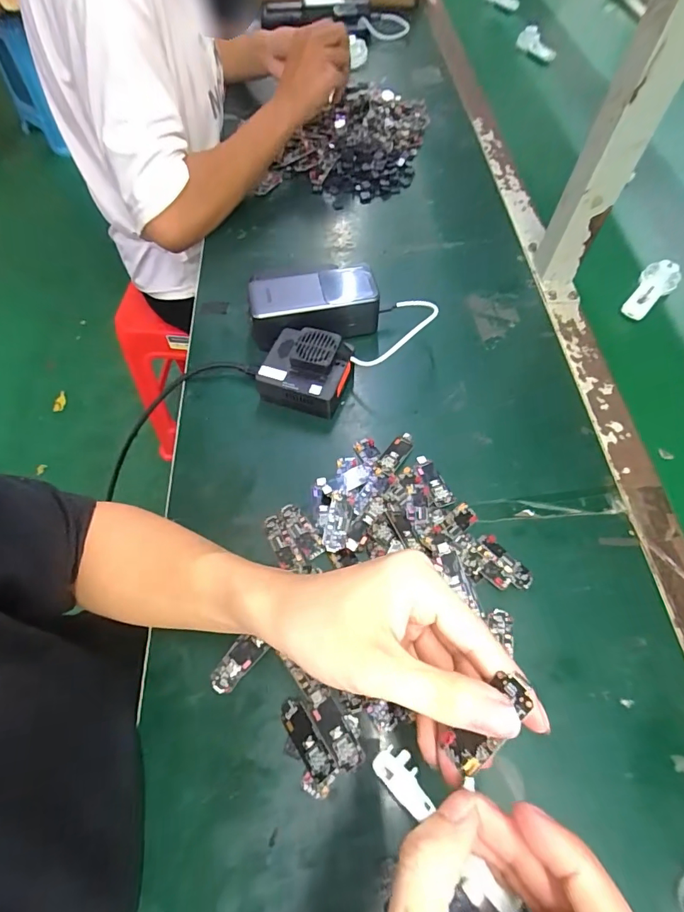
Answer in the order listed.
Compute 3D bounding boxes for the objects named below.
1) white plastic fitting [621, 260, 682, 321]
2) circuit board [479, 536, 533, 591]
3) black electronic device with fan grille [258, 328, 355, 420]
[{"bbox_3d":[0.350,-0.188,0.510,0.039,0.017,0.077,41,88,21],"label":"white plastic fitting"},{"bbox_3d":[0.131,0.084,0.359,0.017,0.007,0.050,-34,65,-16],"label":"circuit board"},{"bbox_3d":[-0.034,-0.083,0.437,0.082,0.048,0.068,19,63,12],"label":"black electronic device with fan grille"}]

